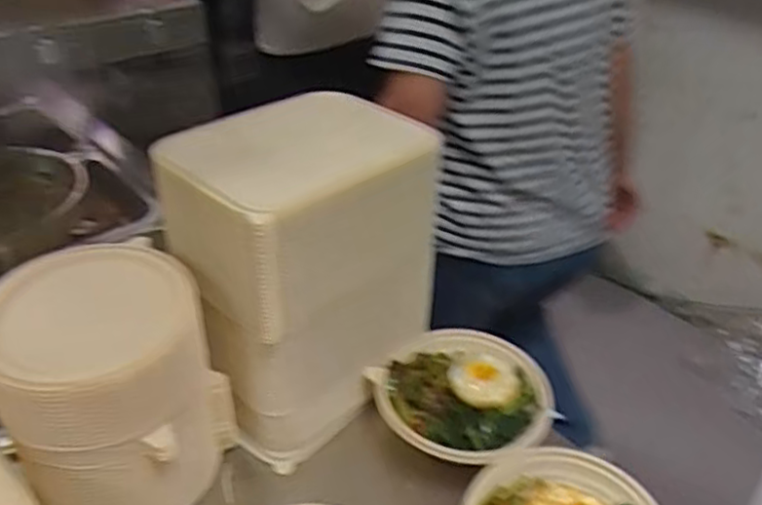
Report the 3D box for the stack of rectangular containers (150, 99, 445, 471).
[{"bbox_3d":[-0.079,0.022,0.743,0.169,0.317,0.256,28,42,33],"label":"stack of rectangular containers"}]

